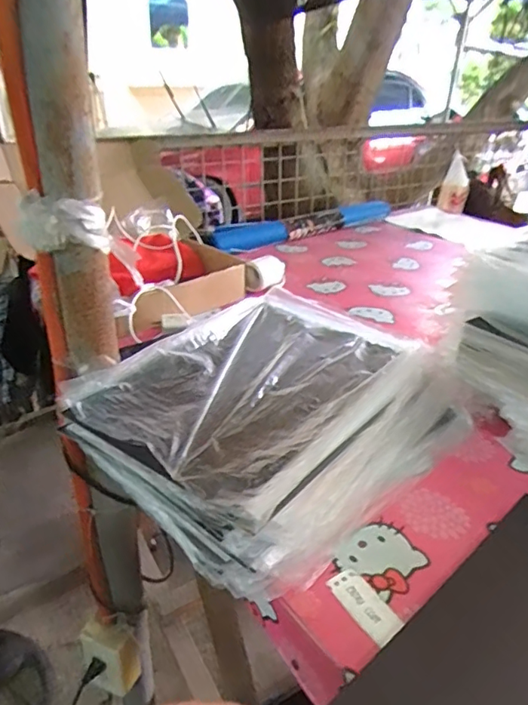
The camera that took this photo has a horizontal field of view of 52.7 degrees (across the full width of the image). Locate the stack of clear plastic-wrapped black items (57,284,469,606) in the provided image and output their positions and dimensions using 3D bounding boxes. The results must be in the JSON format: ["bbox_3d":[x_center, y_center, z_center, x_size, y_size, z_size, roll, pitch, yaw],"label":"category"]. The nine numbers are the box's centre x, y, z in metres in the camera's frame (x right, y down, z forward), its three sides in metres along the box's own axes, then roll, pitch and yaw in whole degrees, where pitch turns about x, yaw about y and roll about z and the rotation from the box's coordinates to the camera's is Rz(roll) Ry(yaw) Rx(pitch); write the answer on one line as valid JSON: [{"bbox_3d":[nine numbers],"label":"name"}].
[{"bbox_3d":[0.021,0.058,0.648,0.344,0.067,0.412,25,36,36],"label":"stack of clear plastic-wrapped black items"}]

